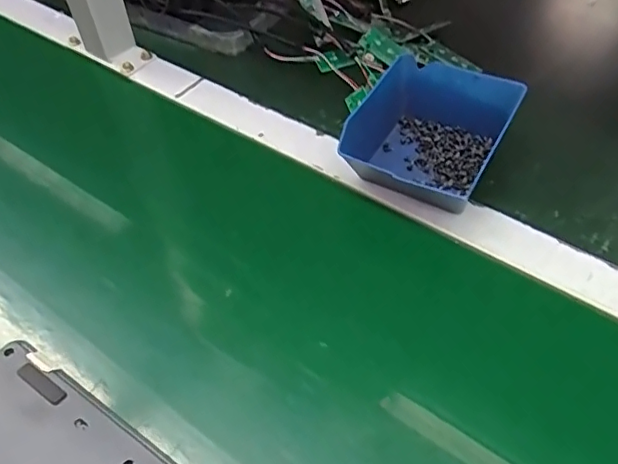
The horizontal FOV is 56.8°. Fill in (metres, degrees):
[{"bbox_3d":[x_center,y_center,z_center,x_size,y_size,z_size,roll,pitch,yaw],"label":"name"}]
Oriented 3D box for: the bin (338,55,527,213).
[{"bbox_3d":[0.095,-0.078,0.440,0.110,0.054,0.114,19,54,18],"label":"bin"}]

